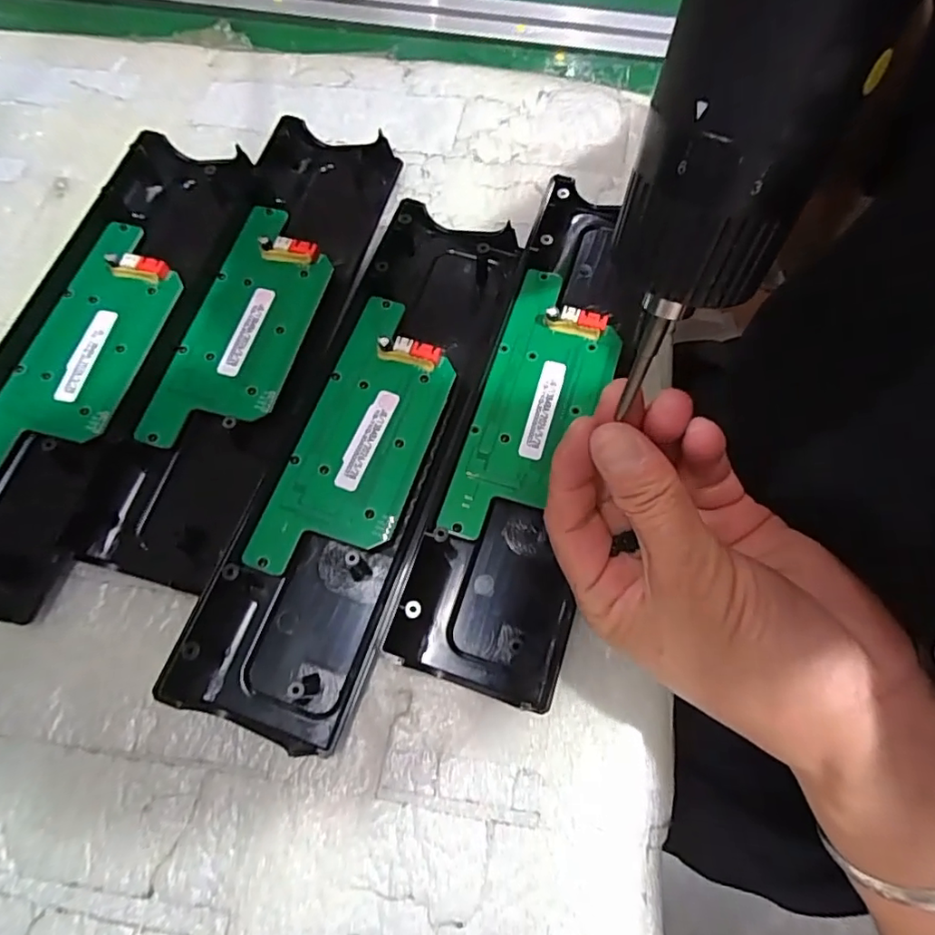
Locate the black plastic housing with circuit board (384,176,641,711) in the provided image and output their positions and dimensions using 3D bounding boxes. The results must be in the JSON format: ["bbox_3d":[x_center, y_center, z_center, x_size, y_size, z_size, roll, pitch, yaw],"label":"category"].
[{"bbox_3d":[0.036,-0.024,0.248,0.063,0.018,0.238,17,71,7],"label":"black plastic housing with circuit board"}]

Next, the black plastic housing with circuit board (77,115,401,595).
[{"bbox_3d":[-0.104,-0.069,0.266,0.069,0.015,0.246,14,70,6],"label":"black plastic housing with circuit board"}]

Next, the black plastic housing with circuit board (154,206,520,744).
[{"bbox_3d":[-0.044,-0.013,0.246,0.073,0.017,0.246,18,71,7],"label":"black plastic housing with circuit board"}]

